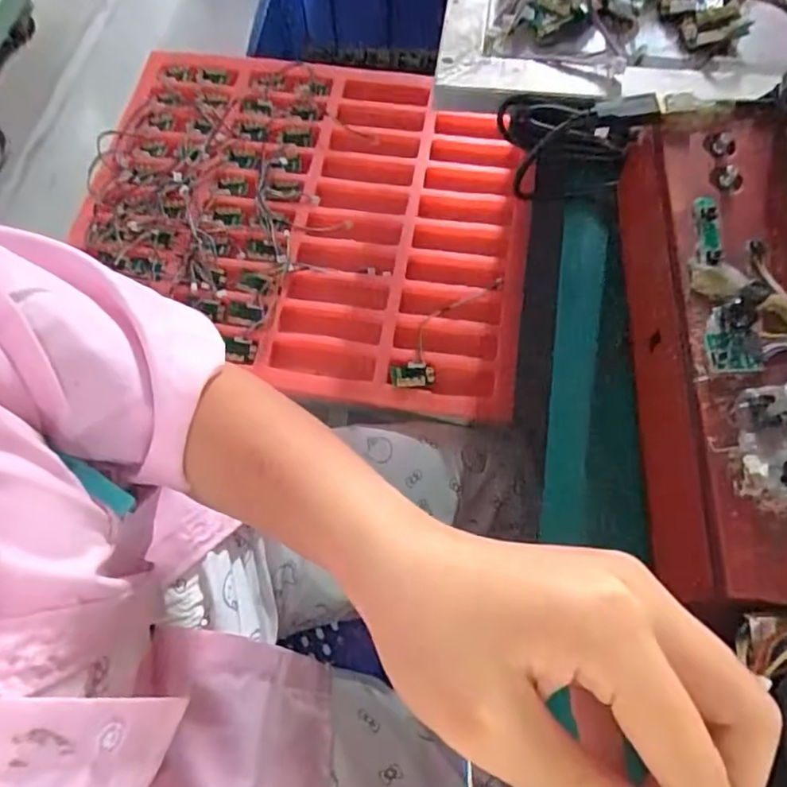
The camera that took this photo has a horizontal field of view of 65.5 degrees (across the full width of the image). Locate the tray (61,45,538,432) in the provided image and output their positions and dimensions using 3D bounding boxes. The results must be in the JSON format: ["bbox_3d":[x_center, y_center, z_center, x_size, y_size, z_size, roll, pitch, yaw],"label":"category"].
[{"bbox_3d":[-0.098,-0.204,0.692,0.490,0.033,0.426,7,67,4],"label":"tray"}]

